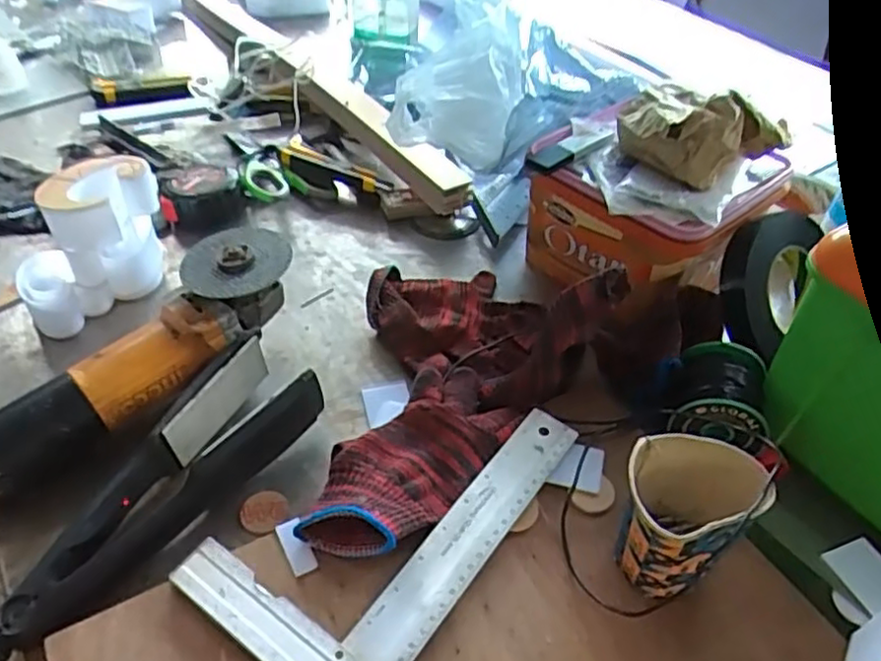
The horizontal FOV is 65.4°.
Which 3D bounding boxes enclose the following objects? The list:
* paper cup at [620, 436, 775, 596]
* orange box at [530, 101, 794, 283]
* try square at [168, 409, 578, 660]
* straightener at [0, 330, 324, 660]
[{"bbox_3d":[0.151,0.120,0.428,0.080,0.093,0.070,5,45,3],"label":"paper cup"},{"bbox_3d":[0.197,-0.114,0.670,0.187,0.126,0.187,-31,53,-29],"label":"orange box"},{"bbox_3d":[-0.032,0.121,0.474,0.145,0.015,0.254,28,51,24],"label":"try square"},{"bbox_3d":[-0.194,0.103,0.468,0.077,0.051,0.247,29,51,25],"label":"straightener"}]

